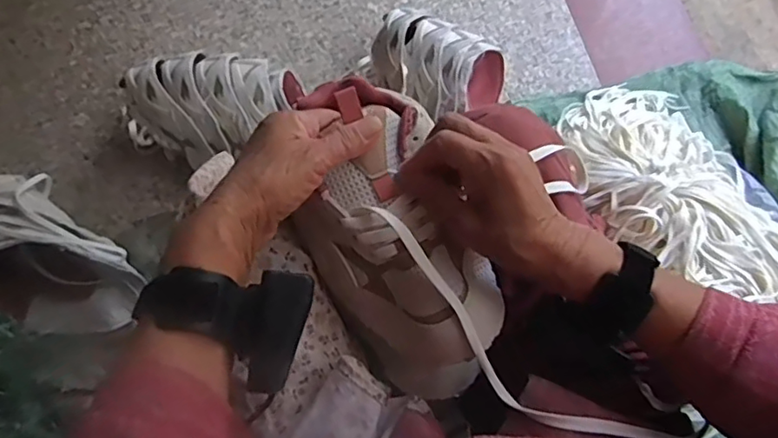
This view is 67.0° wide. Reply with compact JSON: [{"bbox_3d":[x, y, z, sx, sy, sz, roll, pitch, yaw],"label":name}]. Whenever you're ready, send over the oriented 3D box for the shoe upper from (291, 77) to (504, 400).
[{"bbox_3d":[0.001,0.013,0.443,0.114,0.107,0.235,-23,72,-11],"label":"shoe upper"}]

